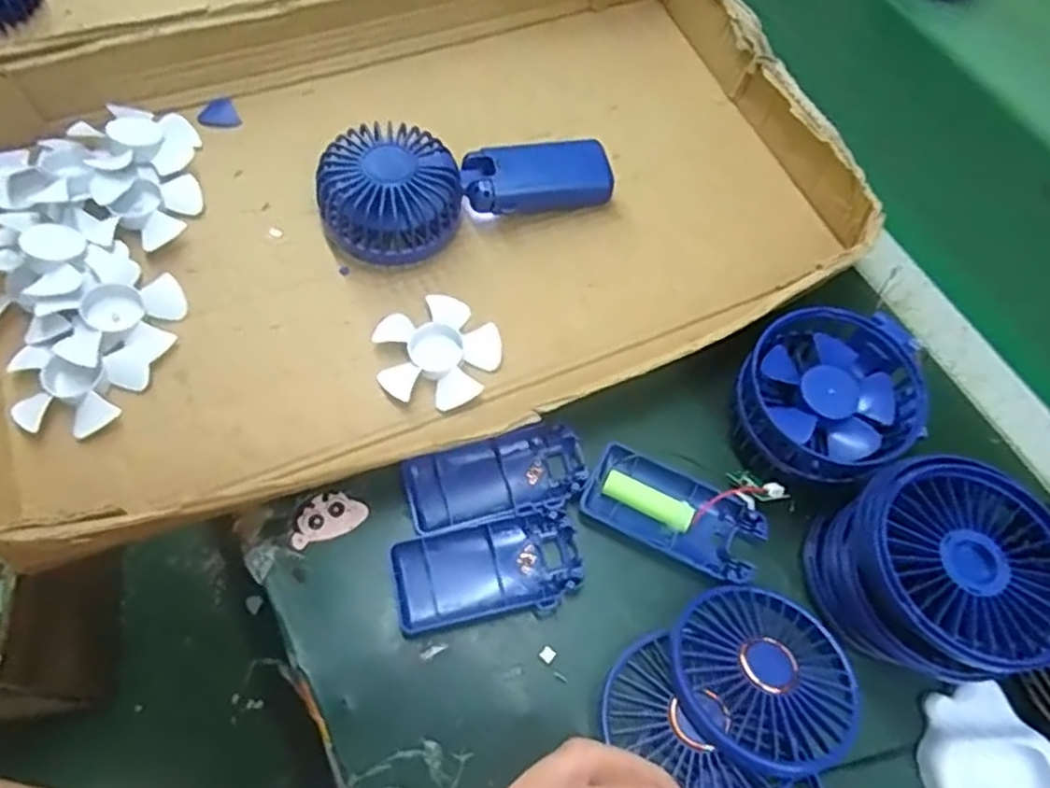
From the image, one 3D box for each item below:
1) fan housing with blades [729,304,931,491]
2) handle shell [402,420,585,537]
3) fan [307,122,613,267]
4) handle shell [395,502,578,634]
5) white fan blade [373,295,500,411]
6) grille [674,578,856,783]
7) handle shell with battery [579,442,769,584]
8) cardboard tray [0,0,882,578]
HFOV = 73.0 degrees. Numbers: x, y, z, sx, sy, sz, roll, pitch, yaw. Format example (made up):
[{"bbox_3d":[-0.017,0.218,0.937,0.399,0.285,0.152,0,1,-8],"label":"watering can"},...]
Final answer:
[{"bbox_3d":[0.163,0.005,0.389,0.095,0.052,0.089,6,64,-1],"label":"fan housing with blades"},{"bbox_3d":[-0.015,0.046,0.378,0.095,0.012,0.046,-14,66,-10],"label":"handle shell"},{"bbox_3d":[-0.039,-0.140,0.448,0.177,0.045,0.083,-20,67,-12],"label":"fan"},{"bbox_3d":[-0.019,0.089,0.359,0.093,0.015,0.046,-10,66,-8],"label":"handle shell"},{"bbox_3d":[-0.052,-0.024,0.413,0.067,0.010,0.070,1,65,-3],"label":"white fan blade"},{"bbox_3d":[0.110,0.132,0.332,0.083,0.017,0.081,6,43,-6],"label":"grille"},{"bbox_3d":[0.079,0.063,0.376,0.092,0.014,0.043,26,66,9],"label":"handle shell with battery"},{"bbox_3d":[-0.070,-0.118,0.432,0.521,0.055,0.315,-17,67,-11],"label":"cardboard tray"}]

